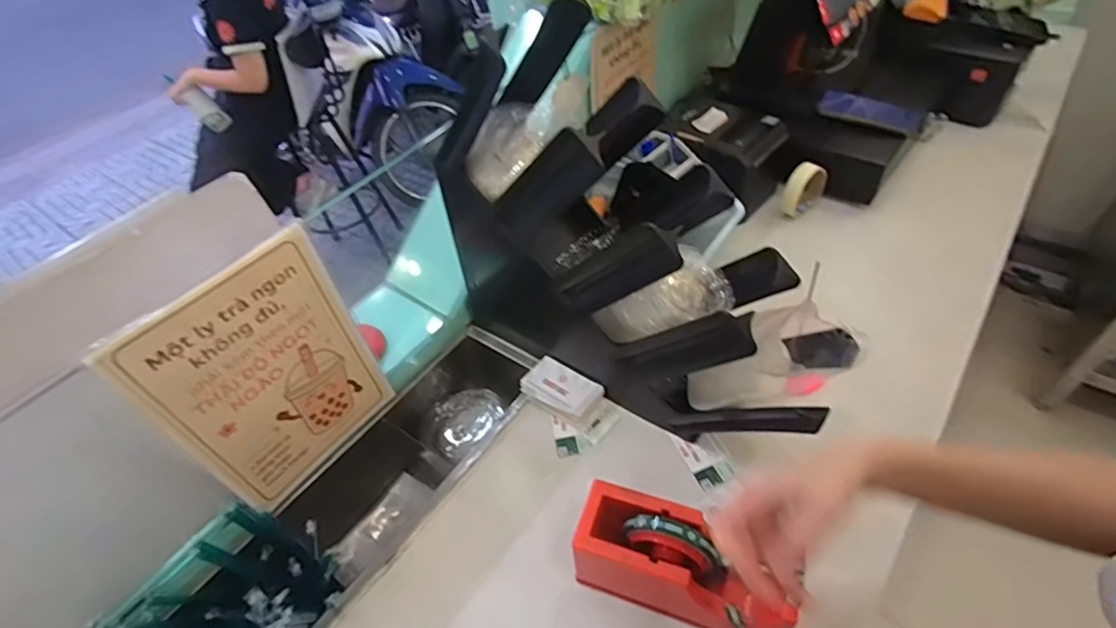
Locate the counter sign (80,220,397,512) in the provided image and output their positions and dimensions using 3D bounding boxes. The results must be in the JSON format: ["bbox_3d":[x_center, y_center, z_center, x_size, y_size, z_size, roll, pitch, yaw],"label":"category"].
[{"bbox_3d":[-0.302,0.072,0.608,0.007,0.291,0.205,26,56,29],"label":"counter sign"}]

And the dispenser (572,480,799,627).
[{"bbox_3d":[0.122,0.238,0.533,0.202,0.104,0.075,12,51,17],"label":"dispenser"}]

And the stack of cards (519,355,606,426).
[{"bbox_3d":[0.002,0.100,0.733,0.103,0.025,0.063,26,56,26],"label":"stack of cards"}]

